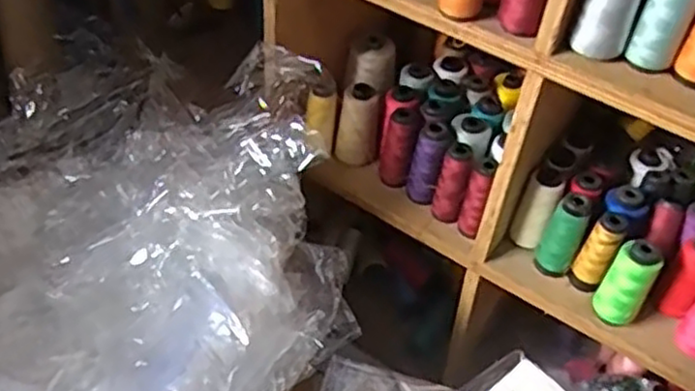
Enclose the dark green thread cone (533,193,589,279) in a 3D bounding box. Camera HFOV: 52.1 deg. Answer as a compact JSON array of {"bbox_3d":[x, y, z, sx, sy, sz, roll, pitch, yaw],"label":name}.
[{"bbox_3d":[0.260,0.050,0.864,0.040,0.108,0.037,22,47,15],"label":"dark green thread cone"}]

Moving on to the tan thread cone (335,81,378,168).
[{"bbox_3d":[0.016,-0.098,0.996,0.057,0.109,0.049,7,45,1],"label":"tan thread cone"}]

